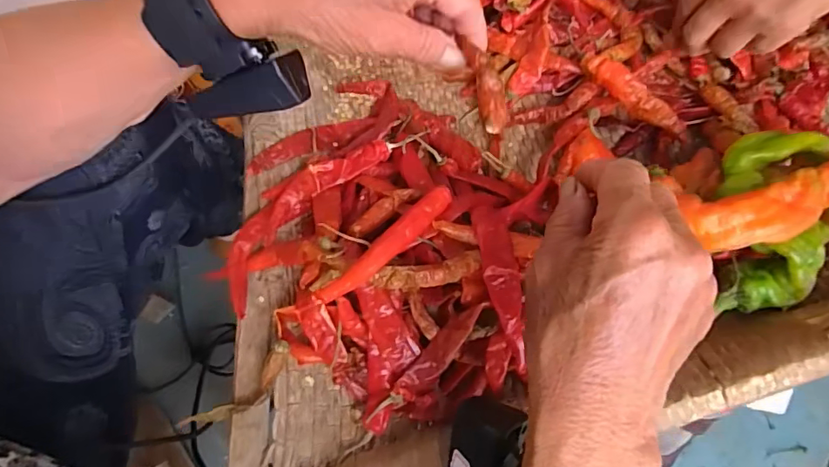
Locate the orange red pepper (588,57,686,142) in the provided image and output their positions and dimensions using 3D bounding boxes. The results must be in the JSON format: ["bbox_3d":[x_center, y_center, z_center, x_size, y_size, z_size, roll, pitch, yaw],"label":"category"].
[{"bbox_3d":[0.167,-0.098,0.372,0.089,0.016,0.018,36,73,-6],"label":"orange red pepper"}]

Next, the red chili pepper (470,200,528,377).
[{"bbox_3d":[0.051,0.030,0.291,0.019,0.014,0.093,-11,85,-6],"label":"red chili pepper"}]

